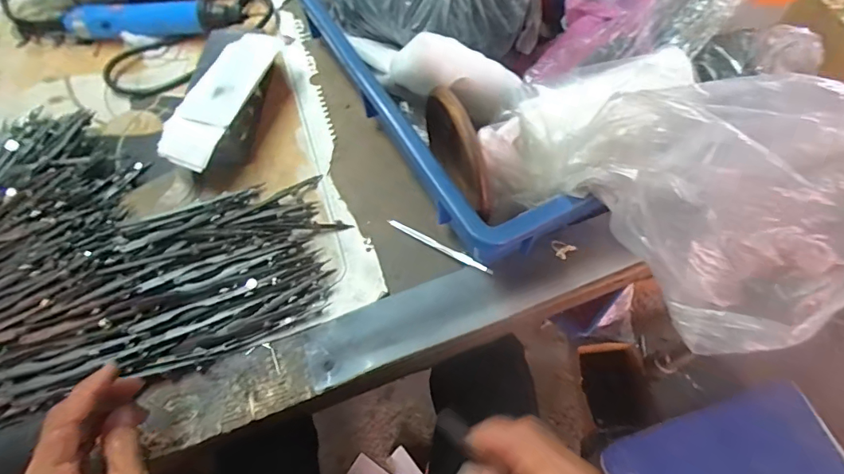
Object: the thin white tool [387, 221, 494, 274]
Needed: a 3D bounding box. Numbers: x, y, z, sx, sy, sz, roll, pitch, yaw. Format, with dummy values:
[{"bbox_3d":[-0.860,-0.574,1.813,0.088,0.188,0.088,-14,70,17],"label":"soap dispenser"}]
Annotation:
[{"bbox_3d":[0.015,0.006,0.415,0.103,0.005,0.010,26,64,14],"label":"thin white tool"}]

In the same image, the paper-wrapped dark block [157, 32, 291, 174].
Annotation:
[{"bbox_3d":[-0.191,-0.143,0.475,0.058,0.053,0.185,12,61,7],"label":"paper-wrapped dark block"}]

